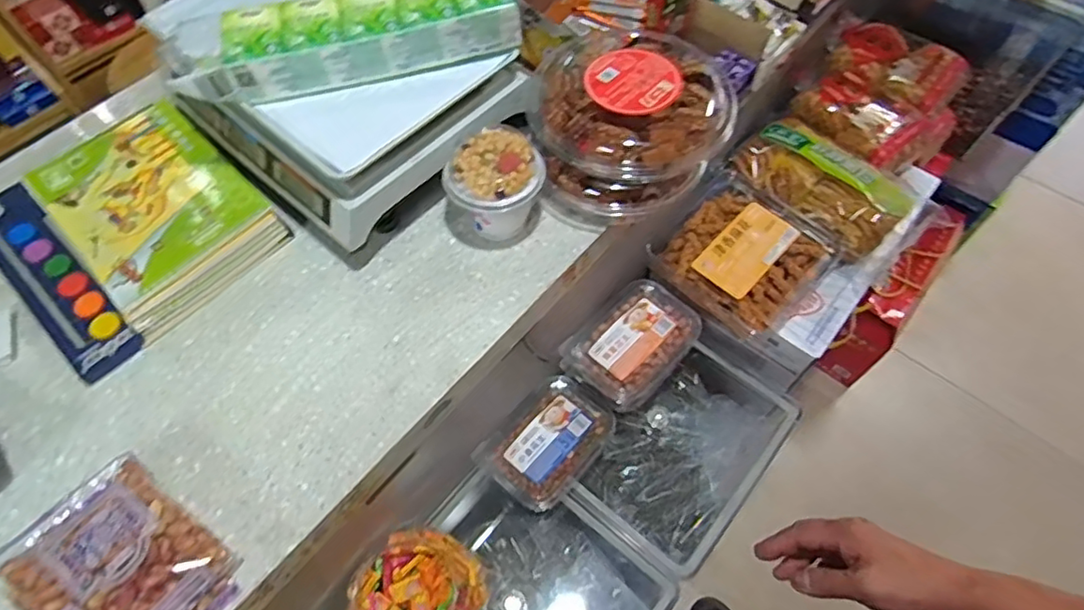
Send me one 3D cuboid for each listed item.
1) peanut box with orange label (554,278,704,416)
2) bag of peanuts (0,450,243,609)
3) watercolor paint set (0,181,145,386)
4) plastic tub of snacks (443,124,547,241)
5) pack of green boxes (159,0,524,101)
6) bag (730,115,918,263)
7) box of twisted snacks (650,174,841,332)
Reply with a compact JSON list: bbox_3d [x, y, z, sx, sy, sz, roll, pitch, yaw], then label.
[{"bbox_3d":[0.121,0.050,0.816,0.174,0.042,0.121,-40,67,-20],"label":"peanut box with orange label"},{"bbox_3d":[-0.317,0.195,0.461,0.150,0.050,0.108,34,66,18],"label":"bag of peanuts"},{"bbox_3d":[-0.494,-0.035,0.607,0.283,0.022,0.066,38,67,20],"label":"watercolor paint set"},{"bbox_3d":[-0.046,-0.110,0.600,0.079,0.094,0.084,0,60,1],"label":"plastic tub of snacks"},{"bbox_3d":[-0.179,-0.252,0.571,0.310,0.056,0.079,-13,61,-7],"label":"pack of green boxes"},{"bbox_3d":[0.400,-0.177,0.871,0.128,0.054,0.229,-39,67,-19],"label":"bag"},{"bbox_3d":[0.272,-0.072,0.851,0.204,0.048,0.201,-40,67,-20],"label":"box of twisted snacks"}]

